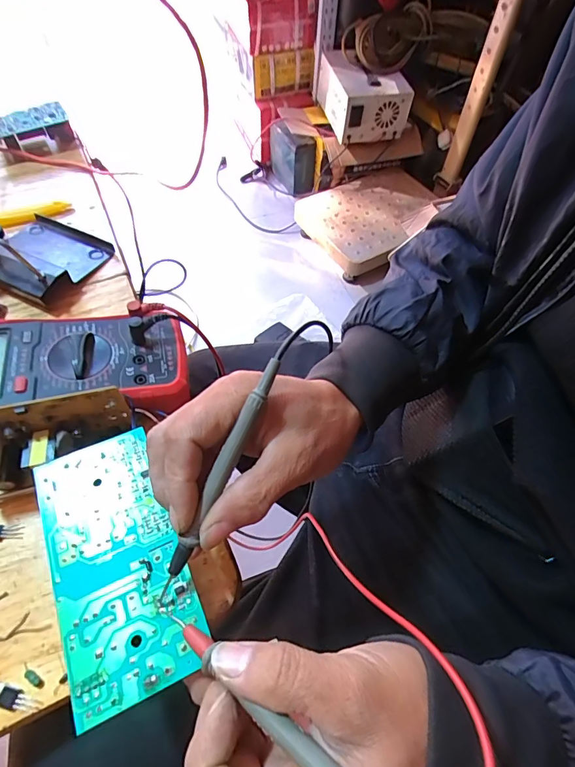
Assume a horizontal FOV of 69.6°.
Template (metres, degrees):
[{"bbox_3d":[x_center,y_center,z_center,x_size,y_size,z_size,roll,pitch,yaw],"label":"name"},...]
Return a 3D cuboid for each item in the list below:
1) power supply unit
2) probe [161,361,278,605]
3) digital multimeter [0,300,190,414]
[{"bbox_3d":[0.230,-0.883,1.264,0.204,0.139,0.286,-10,58,-8],"label":"power supply unit"},{"bbox_3d":[-0.038,0.054,0.225,0.008,0.013,0.149,26,90,14],"label":"probe"},{"bbox_3d":[-0.168,-0.010,0.321,0.181,0.053,0.090,-11,58,-8],"label":"digital multimeter"}]

